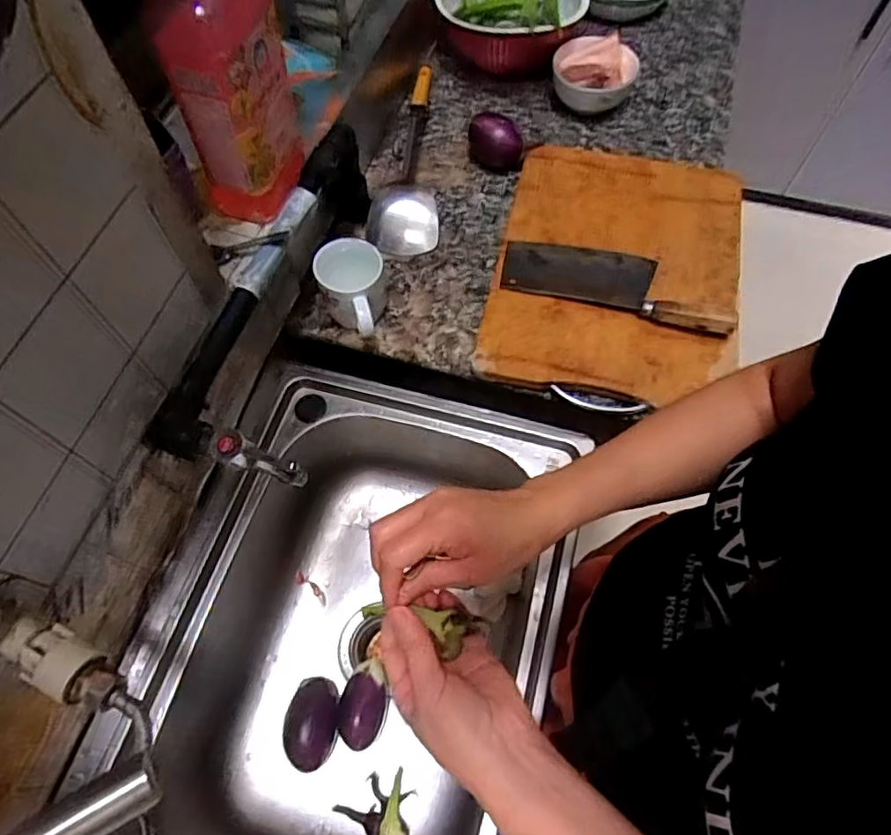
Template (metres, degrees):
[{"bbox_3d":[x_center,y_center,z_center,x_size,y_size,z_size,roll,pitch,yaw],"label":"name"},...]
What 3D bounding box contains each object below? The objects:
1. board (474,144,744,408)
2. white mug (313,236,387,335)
[{"bbox_3d":[0.218,-0.199,0.738,0.289,0.033,0.397,13,63,7],"label":"board"},{"bbox_3d":[-0.108,-0.143,0.684,0.075,0.085,0.100,-8,63,-4],"label":"white mug"}]

